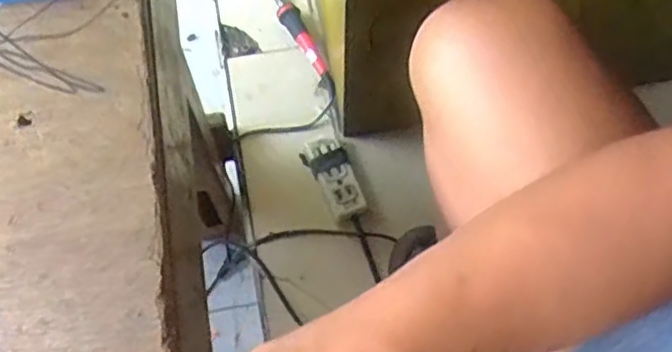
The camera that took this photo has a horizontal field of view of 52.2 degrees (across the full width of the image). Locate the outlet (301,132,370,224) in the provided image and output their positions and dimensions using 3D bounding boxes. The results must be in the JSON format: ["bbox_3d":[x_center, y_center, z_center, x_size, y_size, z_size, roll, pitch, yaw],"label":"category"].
[{"bbox_3d":[0.001,-0.002,0.845,0.047,0.021,0.115,-23,69,-11],"label":"outlet"}]

